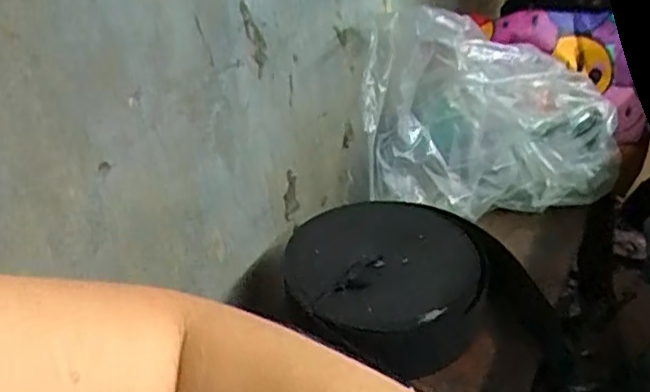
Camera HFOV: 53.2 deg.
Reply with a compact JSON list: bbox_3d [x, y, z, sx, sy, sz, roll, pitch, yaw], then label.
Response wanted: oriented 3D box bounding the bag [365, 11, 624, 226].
[{"bbox_3d":[0.215,-0.119,0.859,0.329,0.223,0.175,-4,34,-1],"label":"bag"}]

